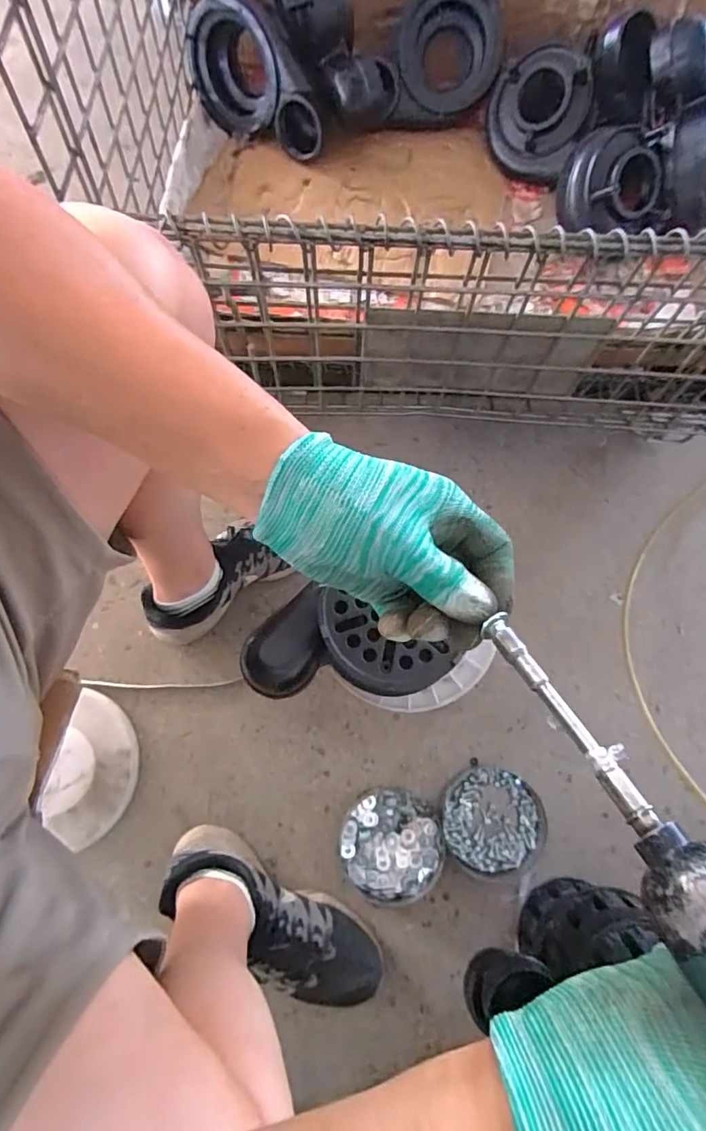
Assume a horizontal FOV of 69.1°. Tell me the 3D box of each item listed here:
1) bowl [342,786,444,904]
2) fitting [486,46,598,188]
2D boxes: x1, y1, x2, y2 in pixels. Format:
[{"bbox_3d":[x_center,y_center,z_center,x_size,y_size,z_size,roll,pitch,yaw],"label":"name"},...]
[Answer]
[{"bbox_3d":[0.051,0.364,0.671,0.129,0.027,0.132,0,76,0],"label":"bowl"},{"bbox_3d":[0.250,-0.614,0.703,0.139,0.146,0.036,21,33,32],"label":"fitting"}]

